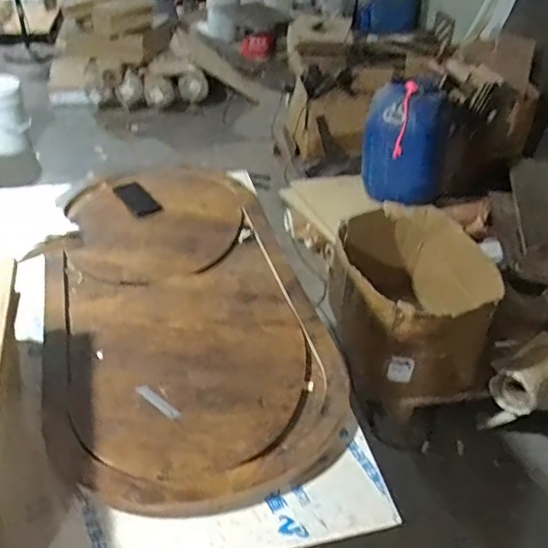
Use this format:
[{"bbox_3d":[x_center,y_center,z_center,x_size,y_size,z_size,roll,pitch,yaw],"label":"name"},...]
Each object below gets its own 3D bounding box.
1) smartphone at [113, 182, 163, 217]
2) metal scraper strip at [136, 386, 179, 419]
[{"bbox_3d":[-0.382,-0.213,1.571,0.081,0.015,0.157,-24,47,-30],"label":"smartphone"},{"bbox_3d":[-0.206,0.226,0.997,0.096,0.009,0.021,29,45,28],"label":"metal scraper strip"}]

